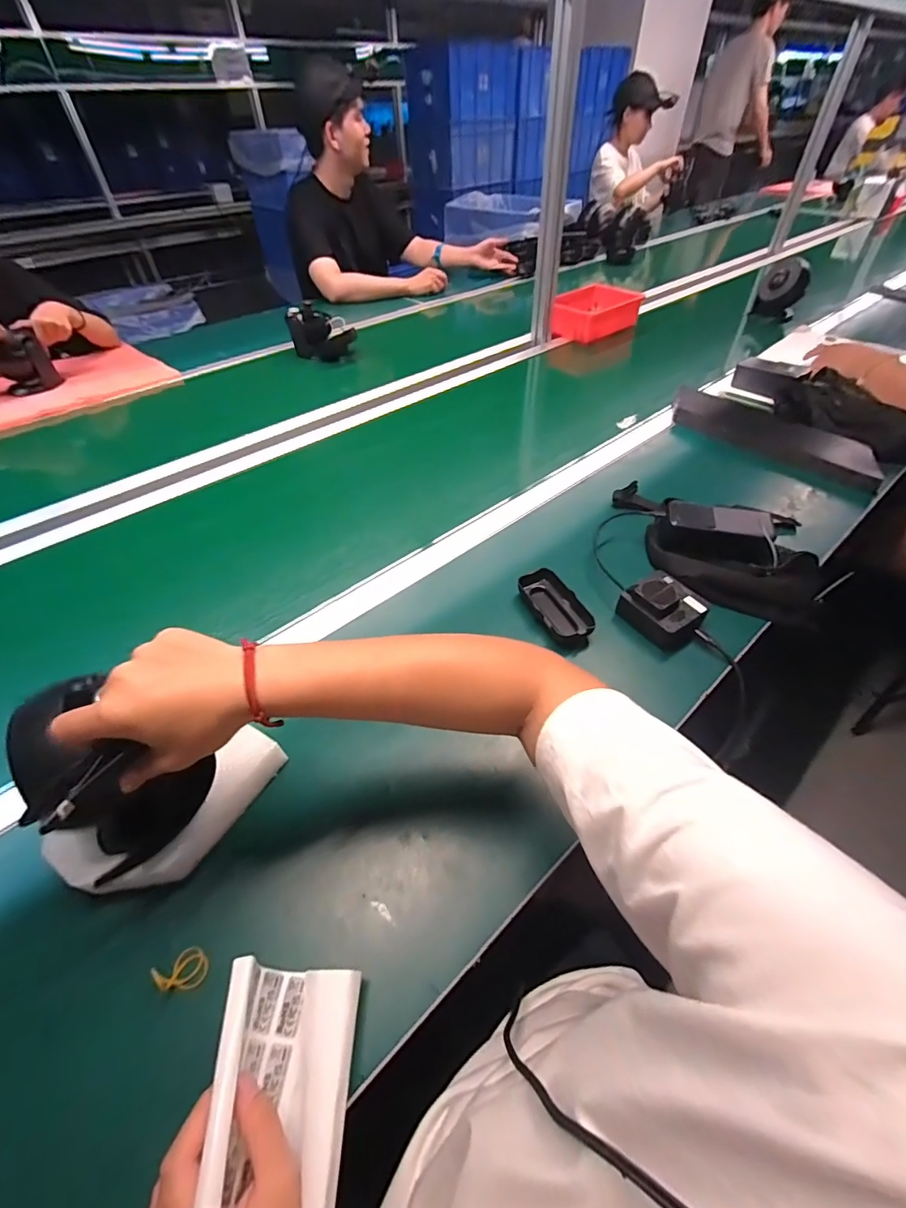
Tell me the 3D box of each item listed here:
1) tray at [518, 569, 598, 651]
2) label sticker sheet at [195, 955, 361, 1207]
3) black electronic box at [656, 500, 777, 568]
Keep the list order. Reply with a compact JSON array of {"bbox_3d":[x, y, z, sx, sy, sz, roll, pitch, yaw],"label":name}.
[{"bbox_3d":[0.126,0.005,0.560,0.054,0.025,0.111,-21,50,-17],"label":"tray"},{"bbox_3d":[-0.104,0.288,0.282,0.076,0.057,0.103,-2,47,0],"label":"label sticker sheet"},{"bbox_3d":[0.352,-0.096,0.611,0.137,0.051,0.055,16,50,16],"label":"black electronic box"}]

